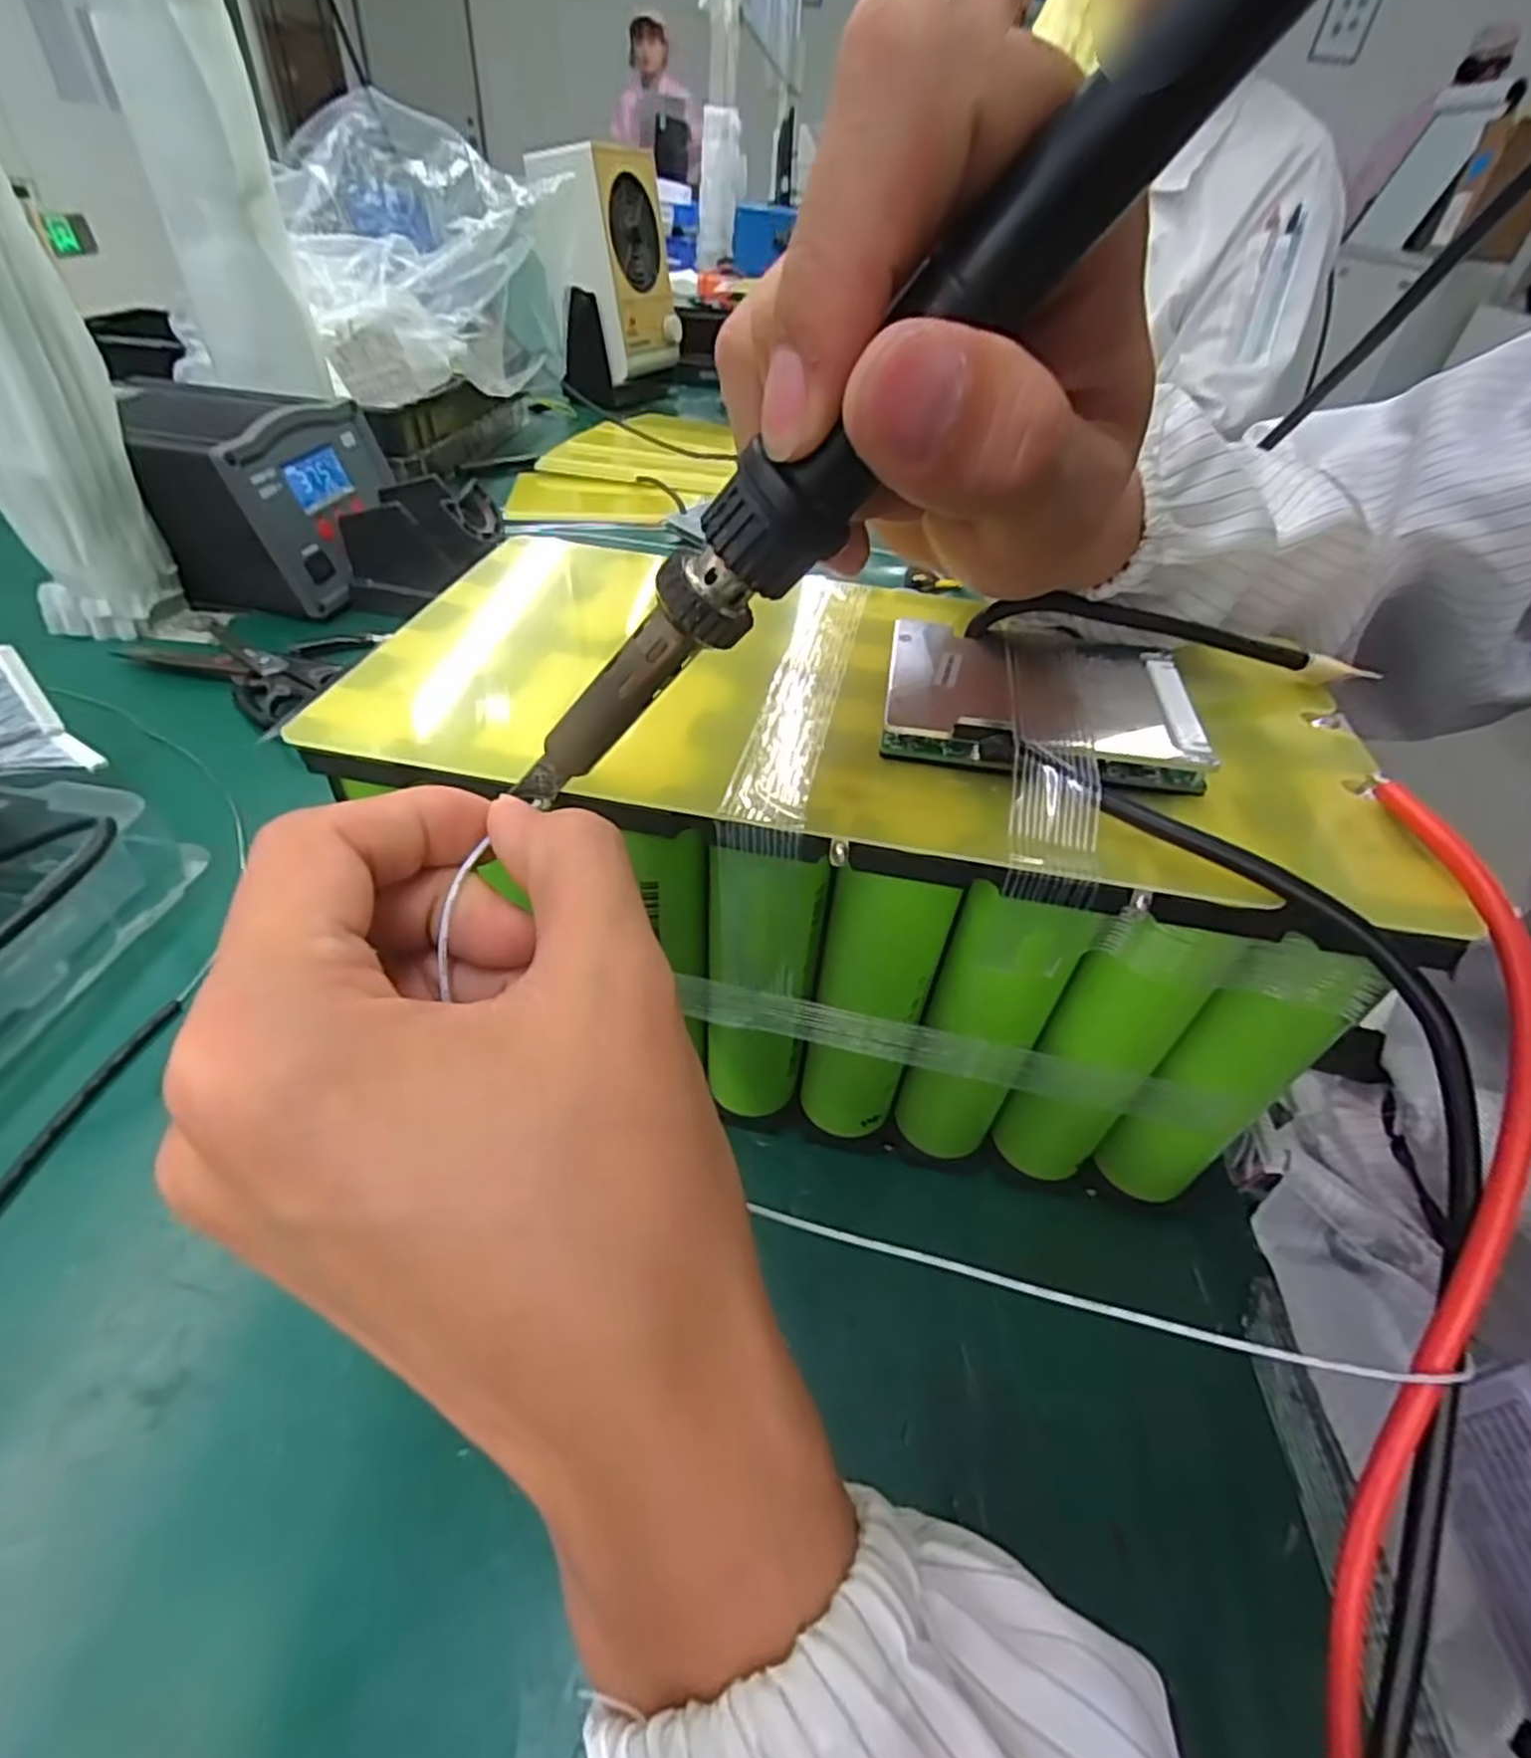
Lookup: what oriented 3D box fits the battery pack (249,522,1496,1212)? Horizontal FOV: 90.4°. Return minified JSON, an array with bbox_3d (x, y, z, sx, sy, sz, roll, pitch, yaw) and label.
[{"bbox_3d":[0.029,-0.013,0.250,0.277,0.156,0.139,13,44,8],"label":"battery pack"}]

